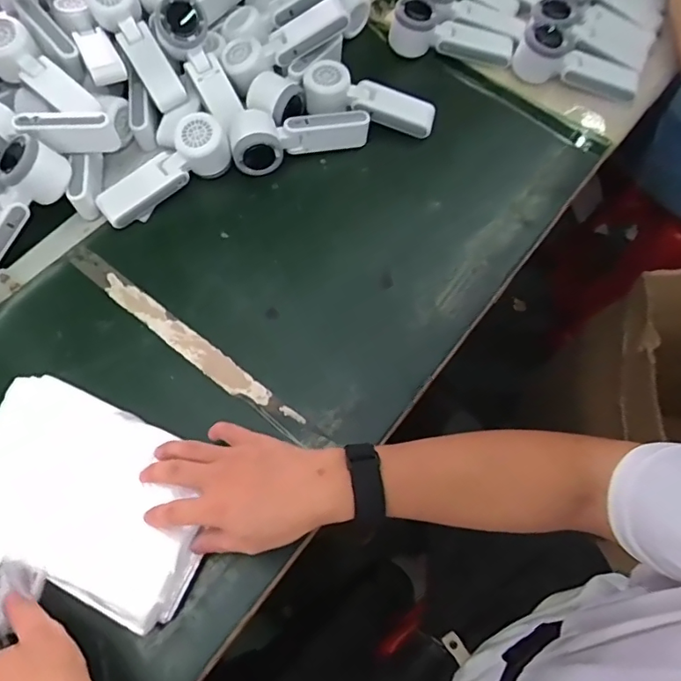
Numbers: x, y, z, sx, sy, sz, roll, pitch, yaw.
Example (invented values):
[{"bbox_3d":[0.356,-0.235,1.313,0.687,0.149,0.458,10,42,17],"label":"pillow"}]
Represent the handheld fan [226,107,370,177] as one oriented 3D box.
[{"bbox_3d":[-0.054,-0.255,0.657,0.167,0.051,0.072,-22,68,-10],"label":"handheld fan"}]

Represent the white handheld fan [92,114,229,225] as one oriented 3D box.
[{"bbox_3d":[-0.206,-0.198,0.619,0.163,0.060,0.061,-32,70,-14],"label":"white handheld fan"}]

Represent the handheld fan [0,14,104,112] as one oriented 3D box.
[{"bbox_3d":[-0.353,-0.313,0.614,0.169,0.042,0.052,40,71,14],"label":"handheld fan"}]

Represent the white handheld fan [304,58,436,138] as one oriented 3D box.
[{"bbox_3d":[0.035,-0.295,0.675,0.166,0.056,0.057,20,67,8],"label":"white handheld fan"}]

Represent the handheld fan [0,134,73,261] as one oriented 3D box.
[{"bbox_3d":[-0.364,-0.143,0.576,0.071,0.049,0.160,31,88,11],"label":"handheld fan"}]

